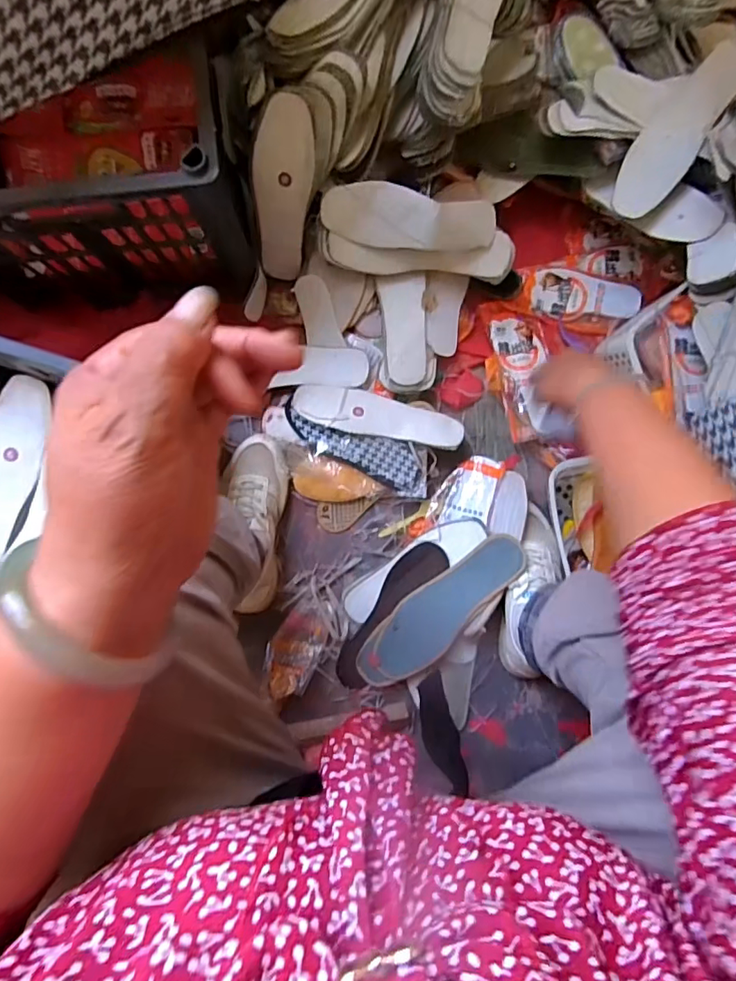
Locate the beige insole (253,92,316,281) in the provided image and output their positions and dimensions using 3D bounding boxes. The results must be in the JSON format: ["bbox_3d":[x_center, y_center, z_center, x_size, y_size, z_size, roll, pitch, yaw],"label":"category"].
[{"bbox_3d":[-0.103,-0.347,0.618,0.065,0.206,0.014,-2,57,-17],"label":"beige insole"}]

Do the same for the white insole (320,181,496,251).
[{"bbox_3d":[0.053,-0.331,0.634,0.211,0.067,0.022,5,44,-6],"label":"white insole"}]

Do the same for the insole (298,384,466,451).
[{"bbox_3d":[0.016,-0.104,0.713,0.228,0.012,0.063,12,64,-1],"label":"insole"}]

